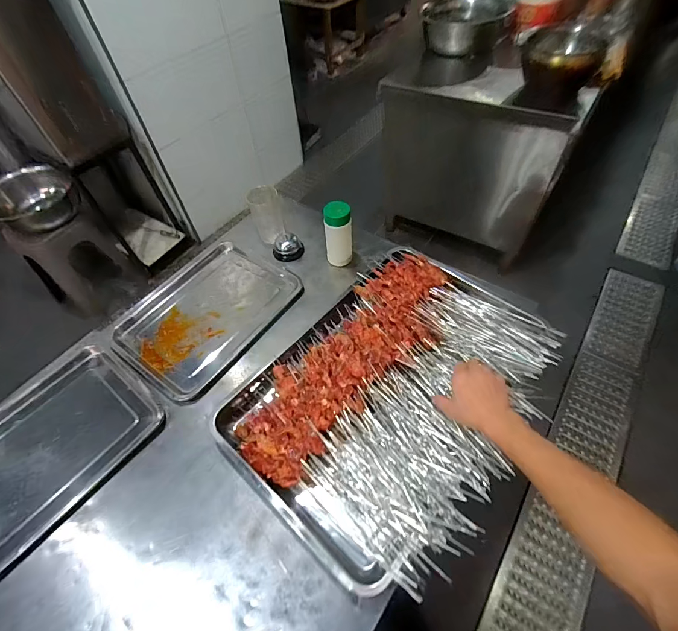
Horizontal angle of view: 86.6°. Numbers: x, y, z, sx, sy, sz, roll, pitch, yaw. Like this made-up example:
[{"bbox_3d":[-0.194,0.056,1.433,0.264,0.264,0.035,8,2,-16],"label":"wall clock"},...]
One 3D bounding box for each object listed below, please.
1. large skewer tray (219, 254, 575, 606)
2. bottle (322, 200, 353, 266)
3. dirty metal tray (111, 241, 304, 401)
[{"bbox_3d":[0.123,0.115,0.672,0.447,0.074,0.611,36,64,27],"label":"large skewer tray"},{"bbox_3d":[-0.001,-0.196,0.873,0.065,0.154,0.061,-3,53,3],"label":"bottle"},{"bbox_3d":[-0.308,-0.012,0.857,0.293,0.035,0.390,28,60,23],"label":"dirty metal tray"}]

